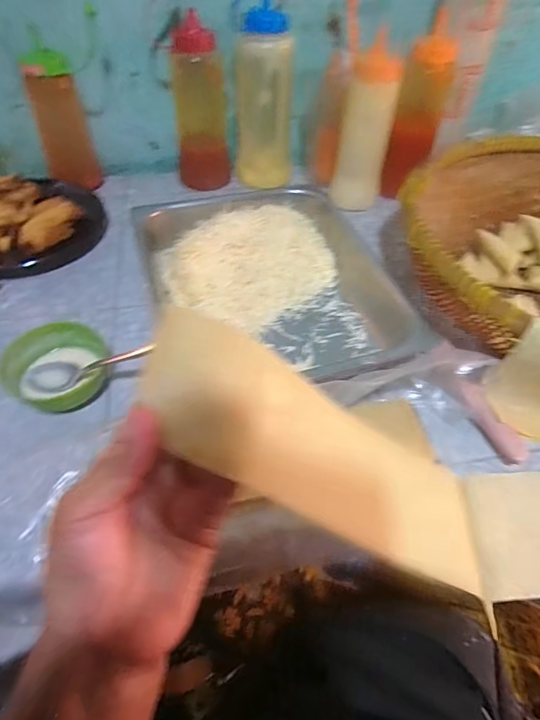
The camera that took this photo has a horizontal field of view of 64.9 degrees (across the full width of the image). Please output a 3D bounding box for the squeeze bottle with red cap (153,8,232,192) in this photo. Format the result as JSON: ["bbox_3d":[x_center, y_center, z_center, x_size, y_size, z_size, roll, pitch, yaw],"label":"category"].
[{"bbox_3d":[-0.114,-0.373,0.646,0.073,0.212,0.074,-27,56,-23],"label":"squeeze bottle with red cap"}]

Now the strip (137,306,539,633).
[{"bbox_3d":[0.110,0.070,0.229,0.361,0.061,0.080,20,48,-15],"label":"strip"}]

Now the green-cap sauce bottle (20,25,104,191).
[{"bbox_3d":[-0.301,-0.341,0.615,0.074,0.182,0.063,-18,53,-17],"label":"green-cap sauce bottle"}]

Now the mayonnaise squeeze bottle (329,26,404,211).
[{"bbox_3d":[0.136,-0.323,0.612,0.073,0.189,0.063,9,50,5],"label":"mayonnaise squeeze bottle"}]

